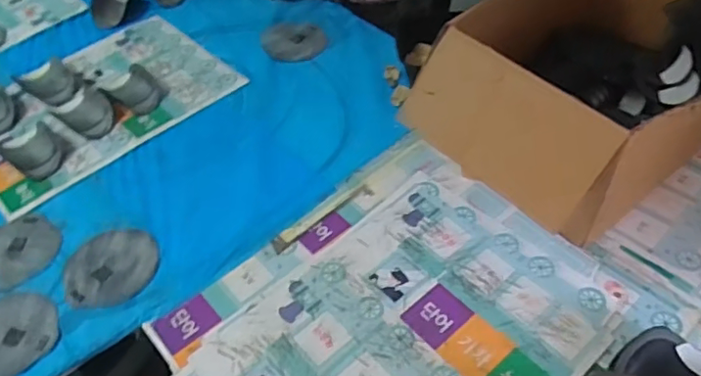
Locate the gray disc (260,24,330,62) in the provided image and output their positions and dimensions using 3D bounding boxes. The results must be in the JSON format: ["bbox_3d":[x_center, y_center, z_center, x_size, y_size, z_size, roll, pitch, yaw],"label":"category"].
[{"bbox_3d":[-0.133,-0.351,1.347,0.145,0.014,0.154,-2,48,2],"label":"gray disc"}]

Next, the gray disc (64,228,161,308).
[{"bbox_3d":[-0.387,0.126,0.922,0.142,0.010,0.143,-2,48,2],"label":"gray disc"}]

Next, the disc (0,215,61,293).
[{"bbox_3d":[-0.563,0.110,0.957,0.145,0.017,0.141,-2,48,2],"label":"disc"}]

